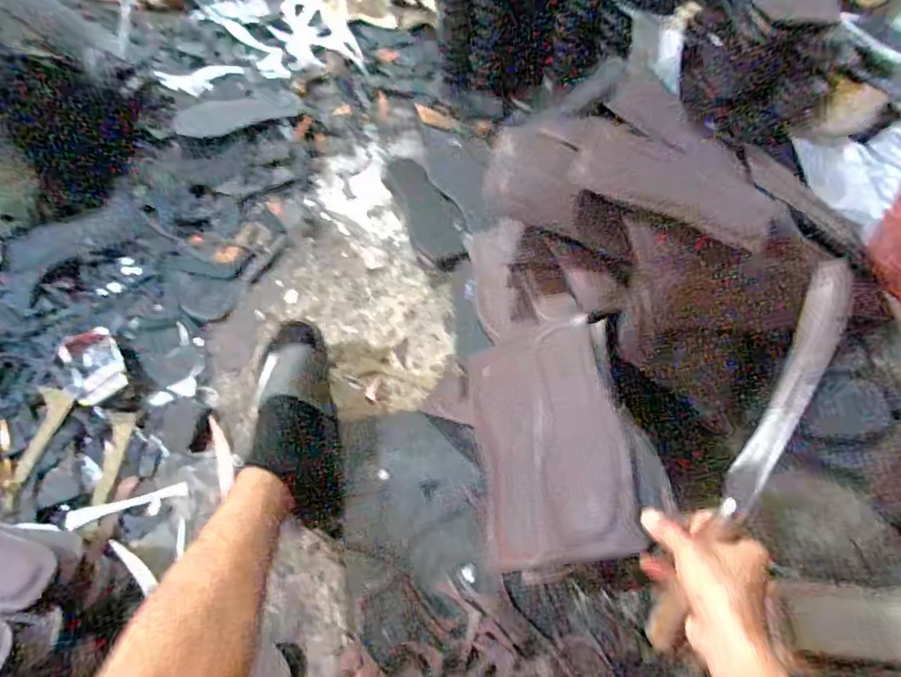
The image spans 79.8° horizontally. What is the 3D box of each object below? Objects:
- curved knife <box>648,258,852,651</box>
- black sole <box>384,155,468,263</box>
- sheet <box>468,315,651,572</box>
[{"bbox_3d":[0.249,0.106,0.453,0.029,0.029,0.353,24,98,11],"label":"curved knife"},{"bbox_3d":[-0.048,-0.240,0.945,0.092,0.051,0.281,-20,59,-12],"label":"black sole"},{"bbox_3d":[0.106,0.108,0.601,0.173,0.024,0.265,-25,55,30],"label":"sheet"}]

